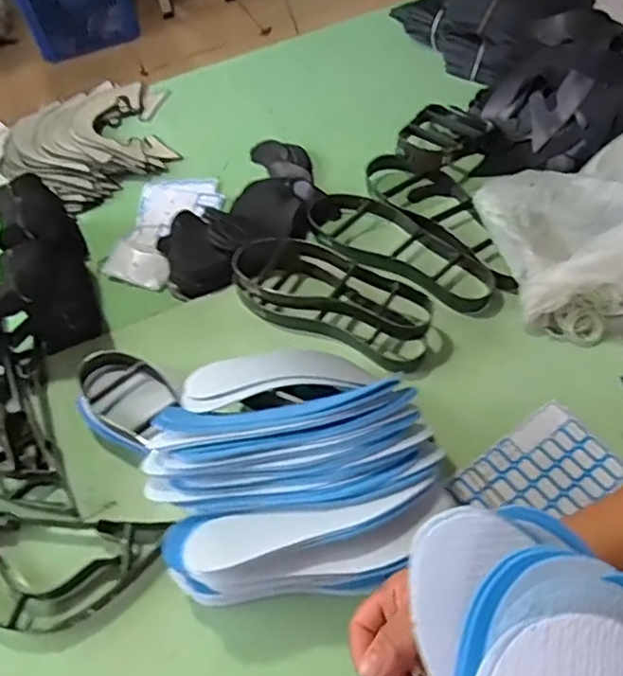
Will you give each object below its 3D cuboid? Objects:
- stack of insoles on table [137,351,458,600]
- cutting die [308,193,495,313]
[{"bbox_3d":[-0.018,0.135,0.685,0.297,0.134,0.270,-15,64,-7],"label":"stack of insoles on table"},{"bbox_3d":[0.126,-0.129,0.920,0.300,0.057,0.113,29,67,14],"label":"cutting die"}]

